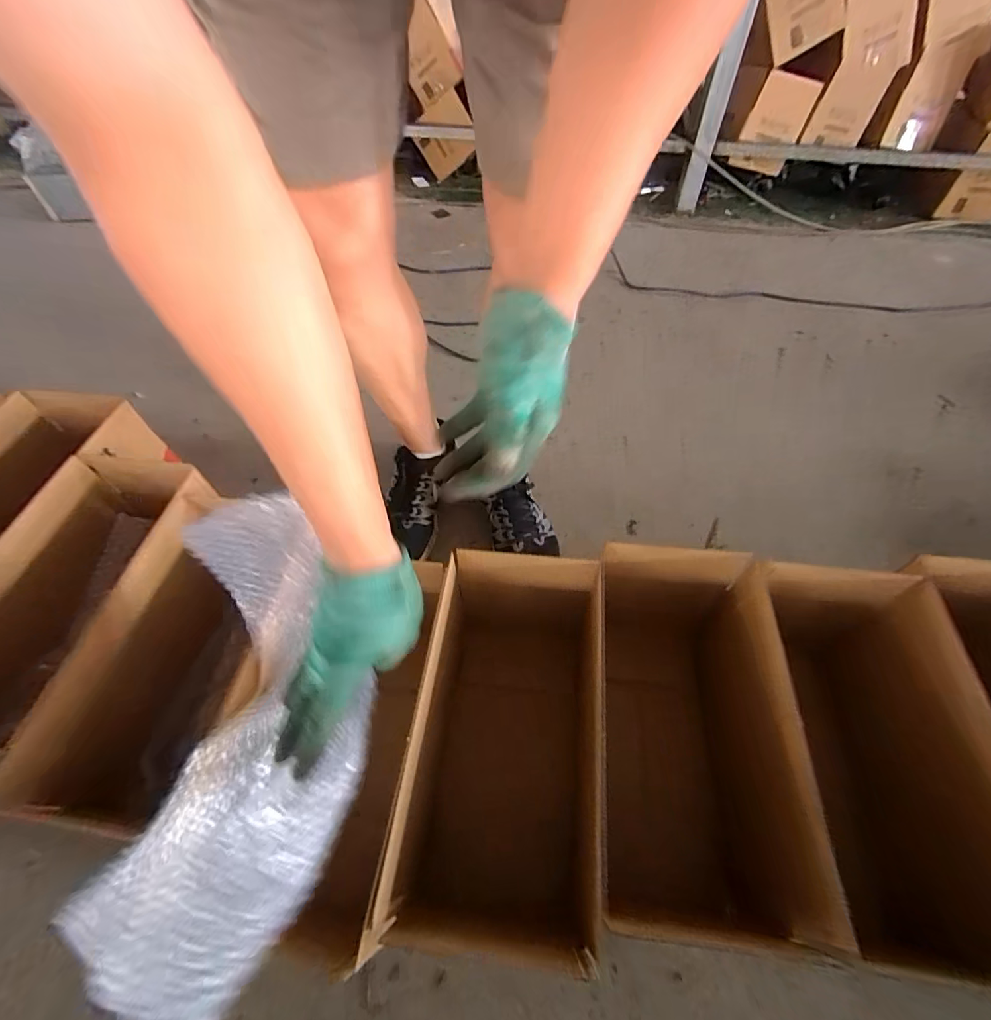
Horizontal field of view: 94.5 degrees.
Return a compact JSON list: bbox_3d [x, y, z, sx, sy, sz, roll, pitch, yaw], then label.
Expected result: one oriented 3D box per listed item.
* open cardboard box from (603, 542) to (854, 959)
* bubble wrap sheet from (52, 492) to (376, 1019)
[{"bbox_3d":[0.197,0.249,0.544,0.186,0.267,0.390,6,55,5],"label":"open cardboard box"},{"bbox_3d":[-0.191,0.161,0.372,0.193,0.144,0.306,3,57,2],"label":"bubble wrap sheet"}]

